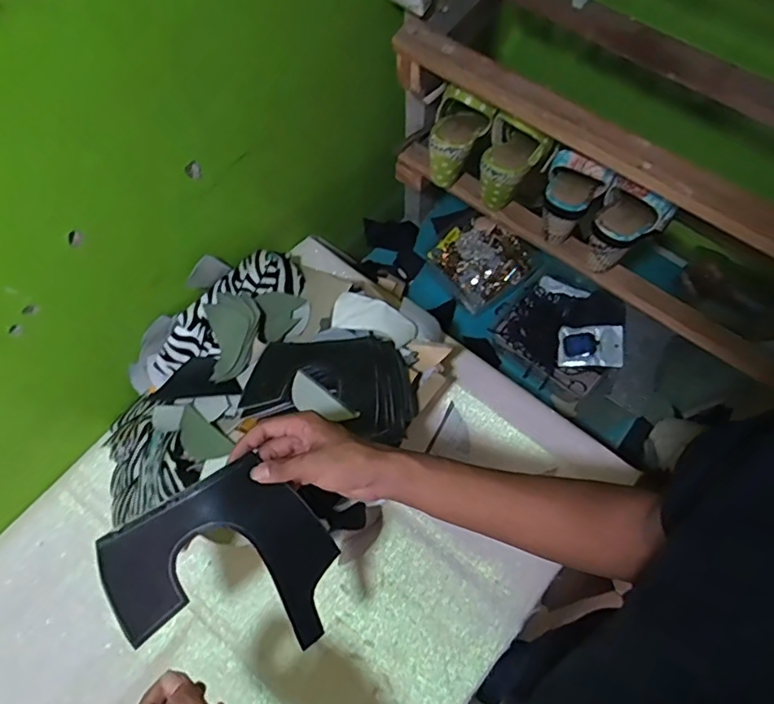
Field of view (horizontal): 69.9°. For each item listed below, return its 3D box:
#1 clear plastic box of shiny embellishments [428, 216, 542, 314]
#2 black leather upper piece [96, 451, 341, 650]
[{"bbox_3d":[0.168,-0.170,0.985,0.150,0.037,0.161,-41,71,-16],"label":"clear plastic box of shiny embellishments"},{"bbox_3d":[-0.139,0.197,0.487,0.179,0.017,0.169,-30,94,-13],"label":"black leather upper piece"}]

